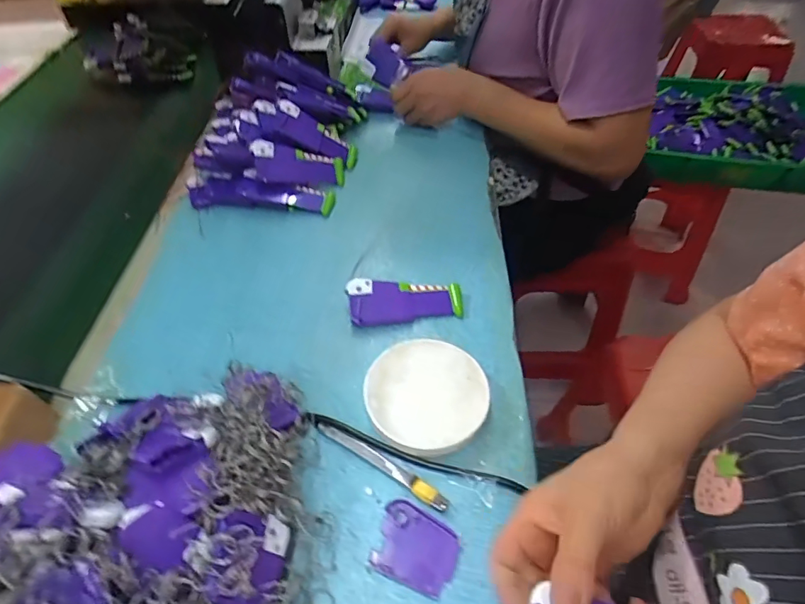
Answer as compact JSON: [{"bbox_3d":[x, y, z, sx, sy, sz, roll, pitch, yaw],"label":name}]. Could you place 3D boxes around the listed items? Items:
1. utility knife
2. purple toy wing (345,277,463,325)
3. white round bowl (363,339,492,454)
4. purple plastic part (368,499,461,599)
[{"bbox_3d":[-0.019,0.133,0.397,0.127,0.010,0.016,25,54,19],"label":"utility knife"},{"bbox_3d":[0.003,-0.003,0.500,0.117,0.022,0.046,-6,50,-6],"label":"purple toy wing"},{"bbox_3d":[0.020,0.083,0.423,0.103,0.029,0.105,1,50,-1],"label":"white round bowl"},{"bbox_3d":[0.011,0.185,0.359,0.060,0.007,0.051,19,52,14],"label":"purple plastic part"}]

